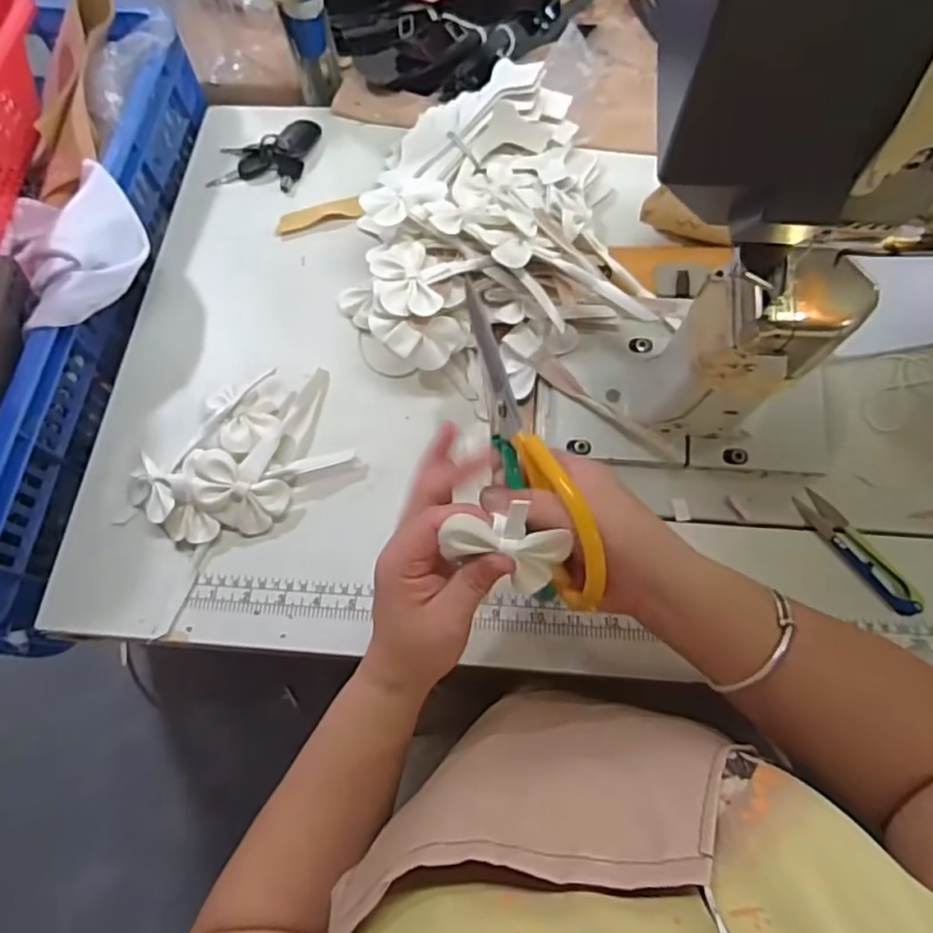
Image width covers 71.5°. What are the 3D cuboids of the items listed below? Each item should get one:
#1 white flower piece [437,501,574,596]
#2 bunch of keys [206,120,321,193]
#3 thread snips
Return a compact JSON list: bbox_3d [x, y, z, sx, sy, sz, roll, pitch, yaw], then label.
[{"bbox_3d":[0.018,0.040,0.344,0.061,0.018,0.050,13,110,-13],"label":"white flower piece"},{"bbox_3d":[-0.196,-0.311,0.632,0.085,0.015,0.090,7,69,5],"label":"bunch of keys"},{"bbox_3d":[0.277,0.059,0.458,0.025,0.010,0.102,-34,71,-10],"label":"thread snips"}]

